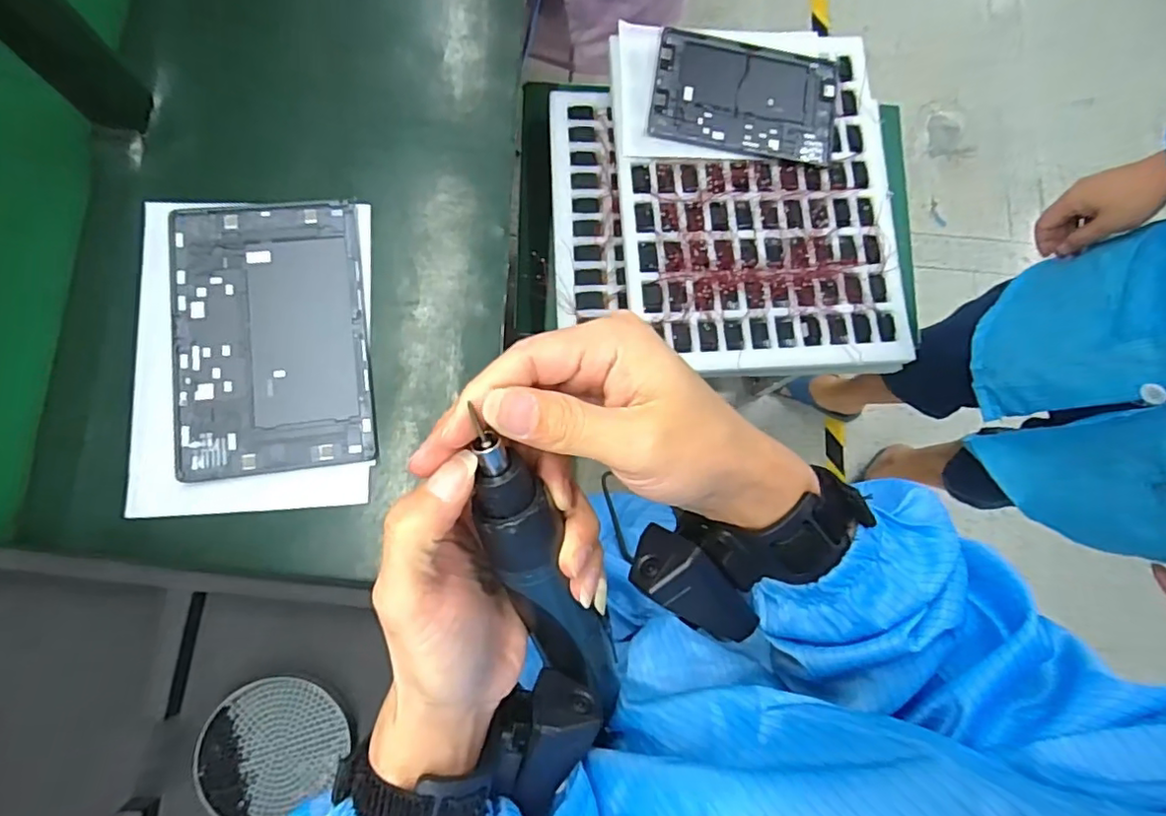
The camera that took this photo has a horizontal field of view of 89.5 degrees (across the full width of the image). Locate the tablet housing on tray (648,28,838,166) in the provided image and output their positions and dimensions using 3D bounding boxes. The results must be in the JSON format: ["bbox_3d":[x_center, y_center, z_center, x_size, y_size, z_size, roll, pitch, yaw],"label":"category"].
[{"bbox_3d":[0.227,-0.434,0.817,0.257,0.008,0.176,8,76,-4],"label":"tablet housing on tray"}]

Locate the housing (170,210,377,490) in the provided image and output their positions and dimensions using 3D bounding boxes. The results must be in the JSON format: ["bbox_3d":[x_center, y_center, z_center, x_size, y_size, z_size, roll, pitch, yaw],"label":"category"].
[{"bbox_3d":[-0.284,-0.068,0.541,0.165,0.010,0.254,-6,79,-8],"label":"housing"}]

